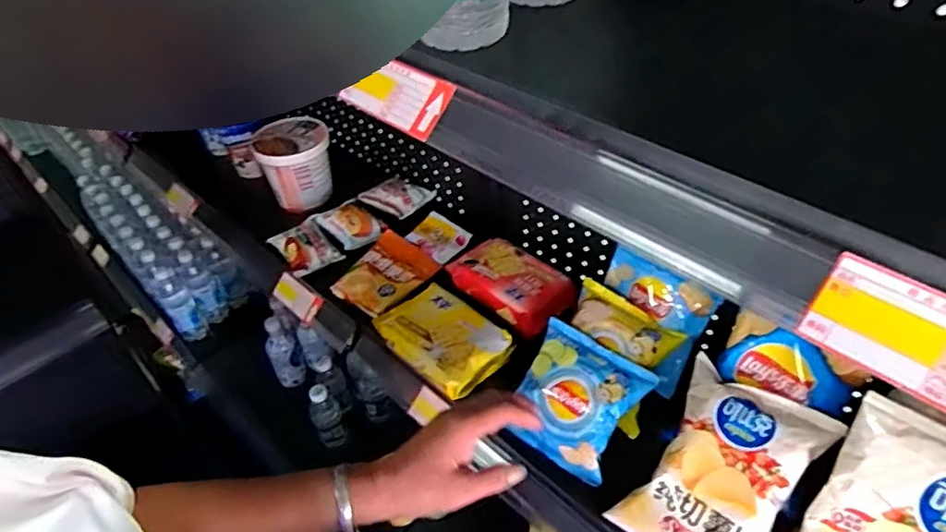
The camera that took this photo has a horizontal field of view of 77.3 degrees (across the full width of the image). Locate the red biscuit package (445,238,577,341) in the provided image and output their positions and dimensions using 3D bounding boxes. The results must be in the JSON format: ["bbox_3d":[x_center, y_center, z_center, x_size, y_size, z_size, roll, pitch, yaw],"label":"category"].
[{"bbox_3d":[0.055,0.023,0.739,0.097,0.031,0.168,-30,49,-26],"label":"red biscuit package"}]

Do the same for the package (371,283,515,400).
[{"bbox_3d":[-0.036,0.077,0.686,0.143,0.033,0.095,32,53,32],"label":"package"}]

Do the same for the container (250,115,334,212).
[{"bbox_3d":[-0.276,-0.154,0.925,0.107,0.117,0.104,-16,44,-13],"label":"container"}]

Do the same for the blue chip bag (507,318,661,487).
[{"bbox_3d":[0.104,0.138,0.611,0.120,0.045,0.123,28,77,33],"label":"blue chip bag"}]

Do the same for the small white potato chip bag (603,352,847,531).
[{"bbox_3d":[0.215,0.185,0.520,0.121,0.048,0.178,31,85,22],"label":"small white potato chip bag"}]

